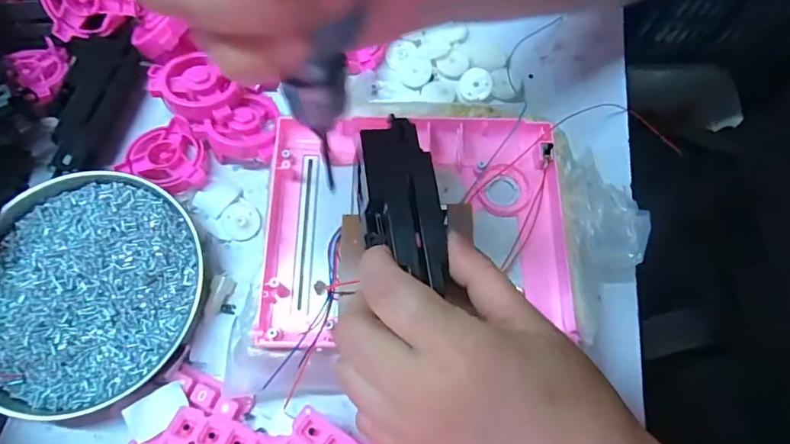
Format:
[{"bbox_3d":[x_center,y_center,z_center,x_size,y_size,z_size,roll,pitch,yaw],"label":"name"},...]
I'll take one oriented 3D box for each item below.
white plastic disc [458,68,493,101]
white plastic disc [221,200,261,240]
[{"bbox_3d":[0.056,-0.096,0.336,0.022,0.004,0.022,0,94,5],"label":"white plastic disc"},{"bbox_3d":[-0.097,-0.001,0.304,0.023,0.006,0.023,1,70,-1],"label":"white plastic disc"}]

